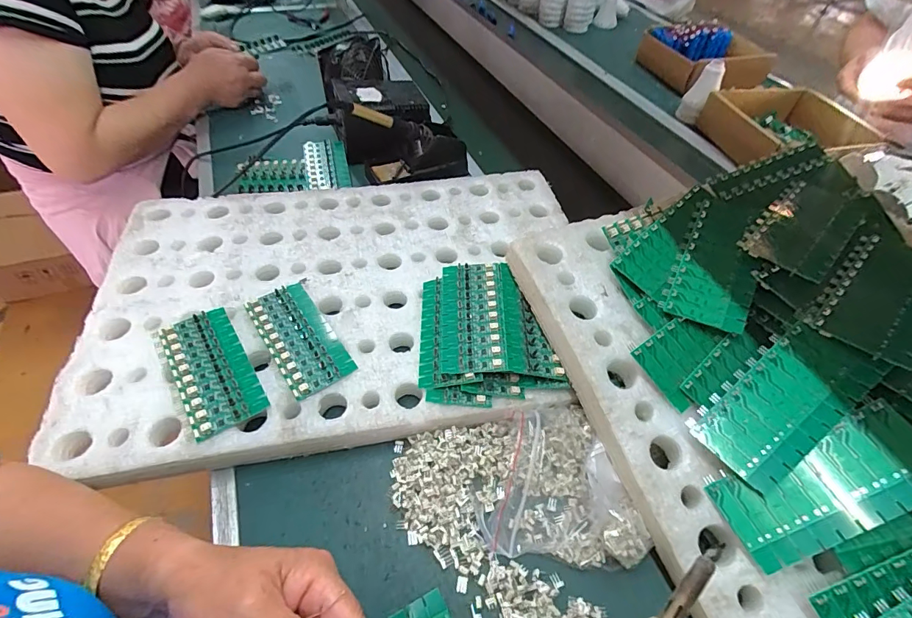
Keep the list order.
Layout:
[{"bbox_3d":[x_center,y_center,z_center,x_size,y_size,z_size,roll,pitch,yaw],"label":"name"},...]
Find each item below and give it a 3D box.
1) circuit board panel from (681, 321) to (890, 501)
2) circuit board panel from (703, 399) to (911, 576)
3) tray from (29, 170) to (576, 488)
[{"bbox_3d":[0.249,0.071,0.326,0.127,0.006,0.068,-44,63,-3],"label":"circuit board panel"},{"bbox_3d":[0.262,0.125,0.299,0.138,0.005,0.061,-32,57,7],"label":"circuit board panel"},{"bbox_3d":[-0.117,-0.023,0.492,0.525,0.037,0.364,-7,53,-9],"label":"tray"}]

